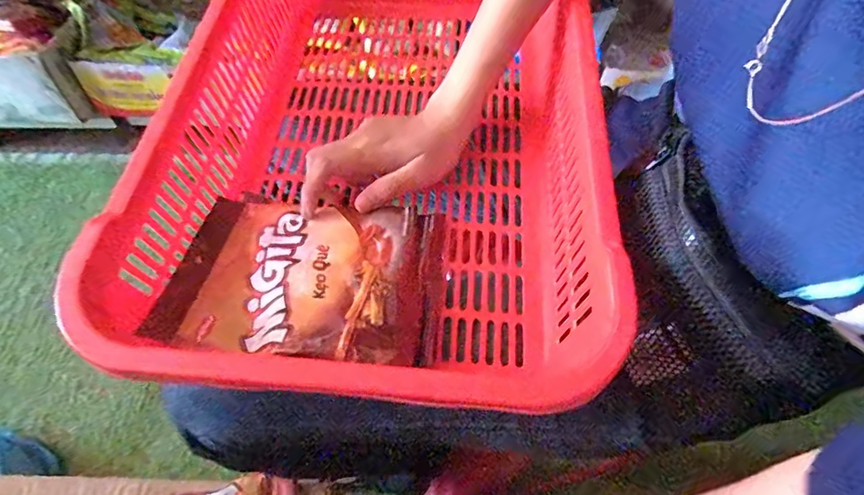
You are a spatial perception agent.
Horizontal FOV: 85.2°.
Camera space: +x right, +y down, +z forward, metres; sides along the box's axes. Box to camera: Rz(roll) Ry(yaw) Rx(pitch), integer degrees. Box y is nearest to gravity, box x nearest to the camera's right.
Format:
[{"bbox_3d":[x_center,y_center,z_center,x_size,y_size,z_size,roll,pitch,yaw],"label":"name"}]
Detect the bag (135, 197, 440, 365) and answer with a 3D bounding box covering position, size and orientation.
[{"bbox_3d":[-0.085,0.019,0.327,0.171,0.037,0.125,6,57,0],"label":"bag"}]

